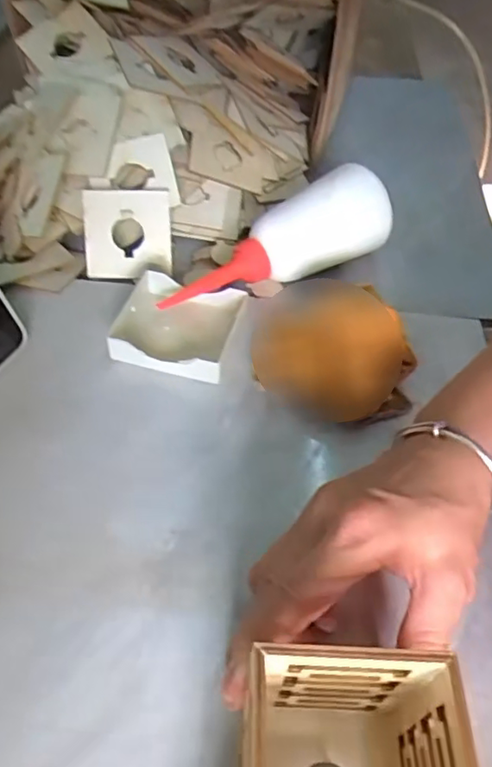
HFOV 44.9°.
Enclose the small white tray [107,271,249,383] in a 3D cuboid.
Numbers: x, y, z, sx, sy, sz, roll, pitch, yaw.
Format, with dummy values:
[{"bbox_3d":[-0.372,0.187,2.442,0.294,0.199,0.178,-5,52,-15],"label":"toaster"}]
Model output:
[{"bbox_3d":[-0.046,-0.040,0.395,0.077,0.020,0.073,13,50,6],"label":"small white tray"}]

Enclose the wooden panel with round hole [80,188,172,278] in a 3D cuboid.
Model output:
[{"bbox_3d":[-0.088,-0.113,0.444,0.063,0.064,0.008,-3,8,-5],"label":"wooden panel with round hole"}]

